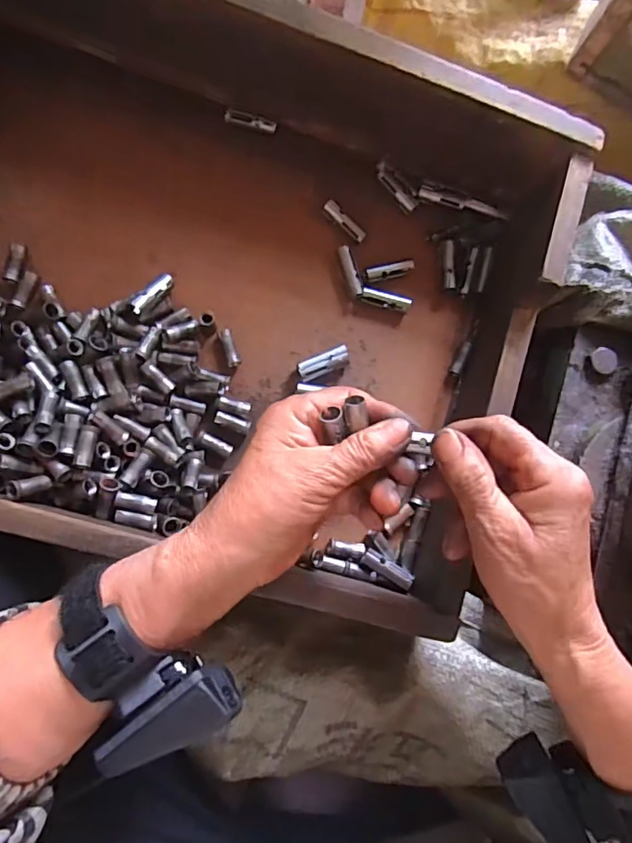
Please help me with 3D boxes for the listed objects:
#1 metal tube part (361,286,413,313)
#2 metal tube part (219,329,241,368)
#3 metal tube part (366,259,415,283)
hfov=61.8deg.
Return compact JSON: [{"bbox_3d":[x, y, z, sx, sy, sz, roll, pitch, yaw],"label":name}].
[{"bbox_3d":[0.052,-0.089,0.385,0.037,0.008,0.011,14,81,-4],"label":"metal tube part"},{"bbox_3d":[-0.060,-0.051,0.369,0.009,0.010,0.027,-18,85,-8],"label":"metal tube part"},{"bbox_3d":[0.055,-0.111,0.385,0.038,0.005,0.009,-16,85,-8],"label":"metal tube part"}]

